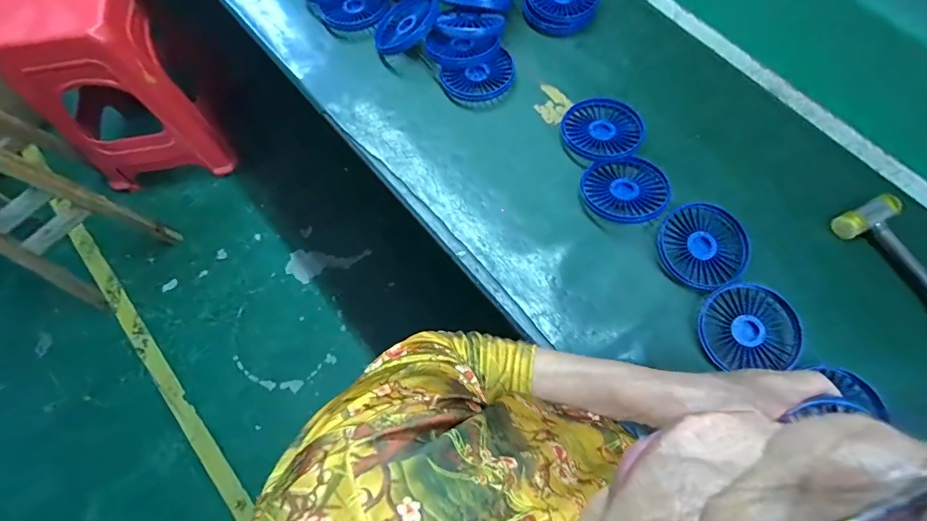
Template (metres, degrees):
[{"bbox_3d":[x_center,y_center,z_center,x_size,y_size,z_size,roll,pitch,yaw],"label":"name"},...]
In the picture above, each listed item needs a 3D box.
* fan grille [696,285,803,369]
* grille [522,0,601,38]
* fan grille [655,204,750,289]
[{"bbox_3d":[0.269,0.060,0.415,0.089,0.012,0.077,-2,70,0],"label":"fan grille"},{"bbox_3d":[0.123,-0.325,0.546,0.086,0.022,0.095,19,72,7],"label":"grille"},{"bbox_3d":[0.239,-0.016,0.441,0.084,0.009,0.085,0,70,1],"label":"fan grille"}]

